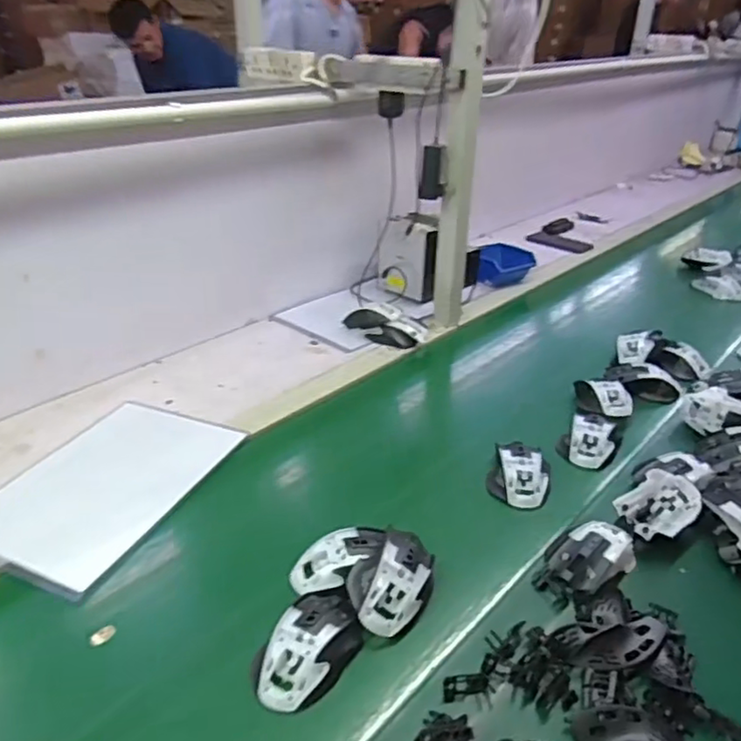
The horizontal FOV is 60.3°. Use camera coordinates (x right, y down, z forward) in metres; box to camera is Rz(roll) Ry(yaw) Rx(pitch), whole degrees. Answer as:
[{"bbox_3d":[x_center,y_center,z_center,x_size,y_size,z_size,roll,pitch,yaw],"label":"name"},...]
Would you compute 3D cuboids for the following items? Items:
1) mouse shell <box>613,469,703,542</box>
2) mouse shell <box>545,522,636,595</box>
[{"bbox_3d":[0.339,0.160,0.747,0.114,0.040,0.063,-19,35,-32],"label":"mouse shell"},{"bbox_3d":[0.235,0.195,0.684,0.095,0.028,0.067,-15,33,-27],"label":"mouse shell"}]

